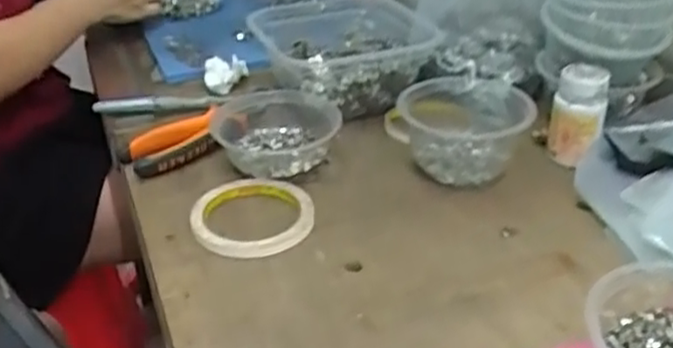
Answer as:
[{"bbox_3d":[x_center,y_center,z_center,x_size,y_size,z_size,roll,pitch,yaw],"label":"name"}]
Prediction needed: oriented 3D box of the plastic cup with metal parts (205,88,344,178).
[{"bbox_3d":[-0.056,-0.038,0.640,0.116,0.042,0.115,-2,32,1],"label":"plastic cup with metal parts"}]

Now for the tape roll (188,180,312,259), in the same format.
[{"bbox_3d":[-0.067,0.033,0.561,0.095,0.015,0.092,-2,32,1],"label":"tape roll"}]

